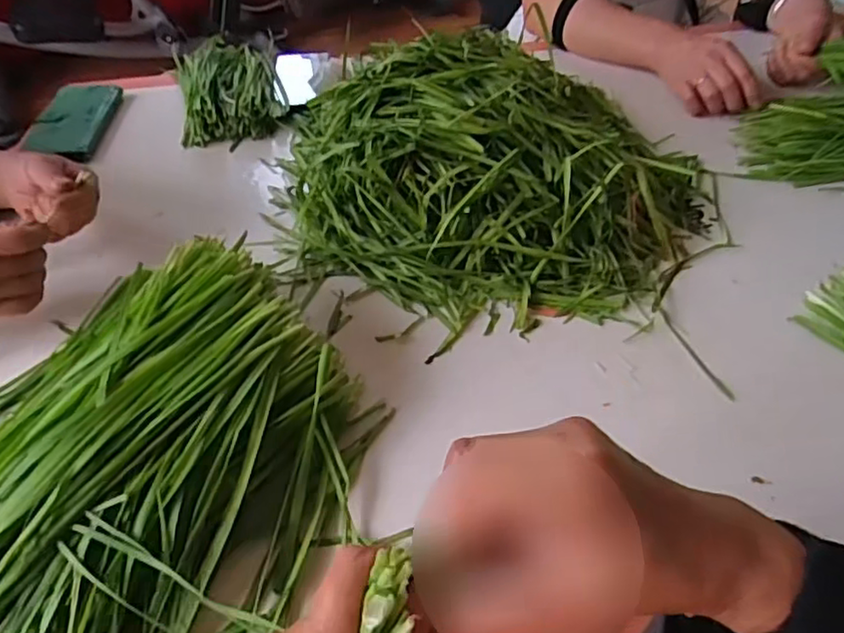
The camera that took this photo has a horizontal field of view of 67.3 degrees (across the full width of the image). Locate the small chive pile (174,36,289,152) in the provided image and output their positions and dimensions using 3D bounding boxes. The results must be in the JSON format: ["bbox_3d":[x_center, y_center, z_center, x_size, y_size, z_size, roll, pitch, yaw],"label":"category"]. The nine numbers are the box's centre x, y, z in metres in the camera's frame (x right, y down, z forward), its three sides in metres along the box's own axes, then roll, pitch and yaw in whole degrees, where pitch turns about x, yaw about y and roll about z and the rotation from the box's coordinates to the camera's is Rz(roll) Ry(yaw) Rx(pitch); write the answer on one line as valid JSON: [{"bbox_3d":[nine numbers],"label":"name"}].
[{"bbox_3d":[-0.251,-0.315,0.829,0.130,0.038,0.277,-13,48,-9],"label":"small chive pile"}]

